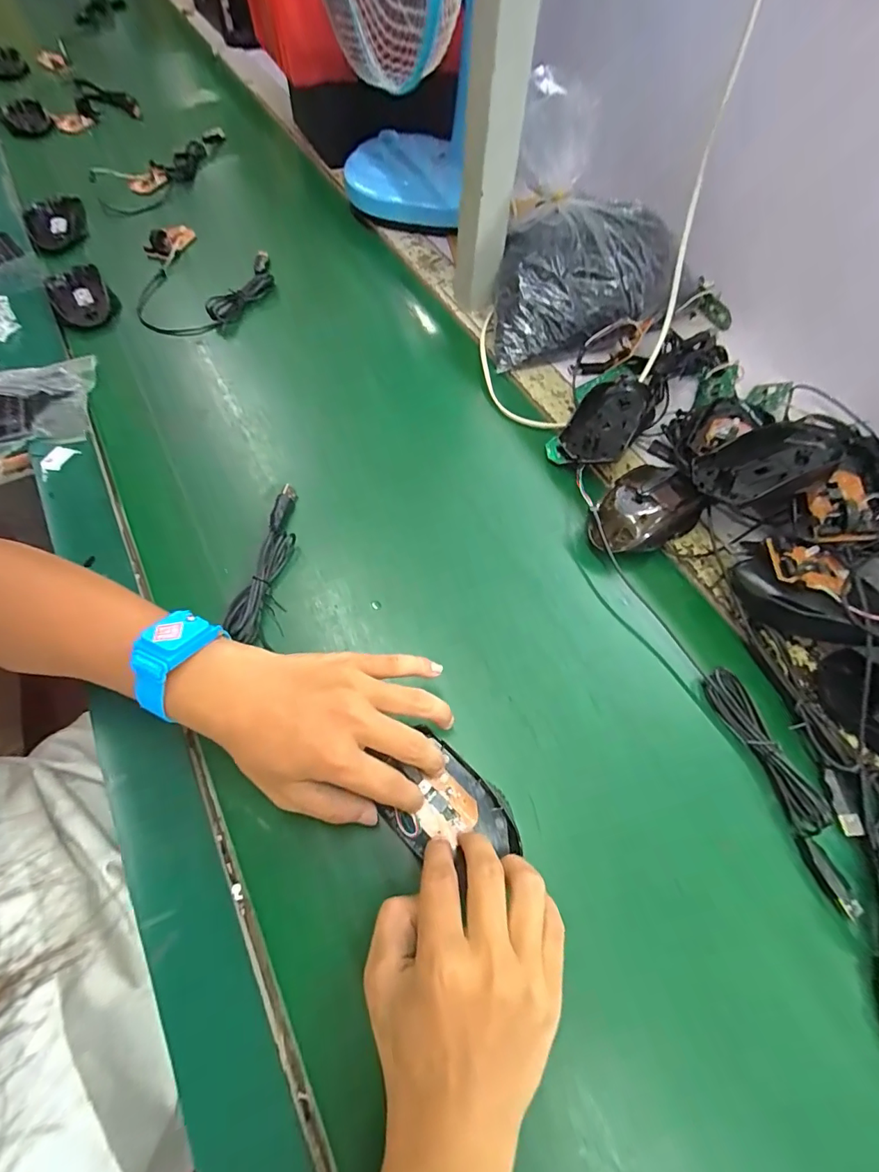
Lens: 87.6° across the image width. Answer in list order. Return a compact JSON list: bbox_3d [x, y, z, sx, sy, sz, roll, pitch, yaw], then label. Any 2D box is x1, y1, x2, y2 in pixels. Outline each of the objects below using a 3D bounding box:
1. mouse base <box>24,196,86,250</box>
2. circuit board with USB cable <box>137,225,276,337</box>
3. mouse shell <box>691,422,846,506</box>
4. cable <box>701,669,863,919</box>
[{"bbox_3d":[-0.489,-0.465,0.586,0.062,0.017,0.091,-19,63,-12],"label":"mouse base"},{"bbox_3d":[-0.286,-0.380,0.551,0.155,0.023,0.195,-15,62,-10],"label":"circuit board with USB cable"},{"bbox_3d":[0.275,-0.099,0.386,0.108,0.028,0.061,-26,50,-1],"label":"mouse shell"},{"bbox_3d":[0.236,0.131,0.312,0.026,0.017,0.157,-15,62,-10],"label":"cable"}]

